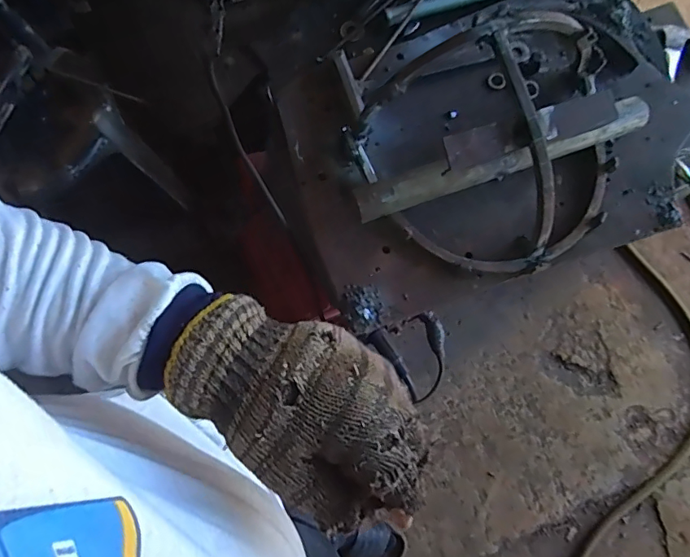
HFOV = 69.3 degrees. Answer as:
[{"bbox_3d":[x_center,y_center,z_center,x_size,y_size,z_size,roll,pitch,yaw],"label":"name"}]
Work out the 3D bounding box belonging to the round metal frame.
[{"bbox_3d":[0.143,-0.110,0.436,0.245,0.124,0.180,-14,78,-3],"label":"round metal frame"}]

